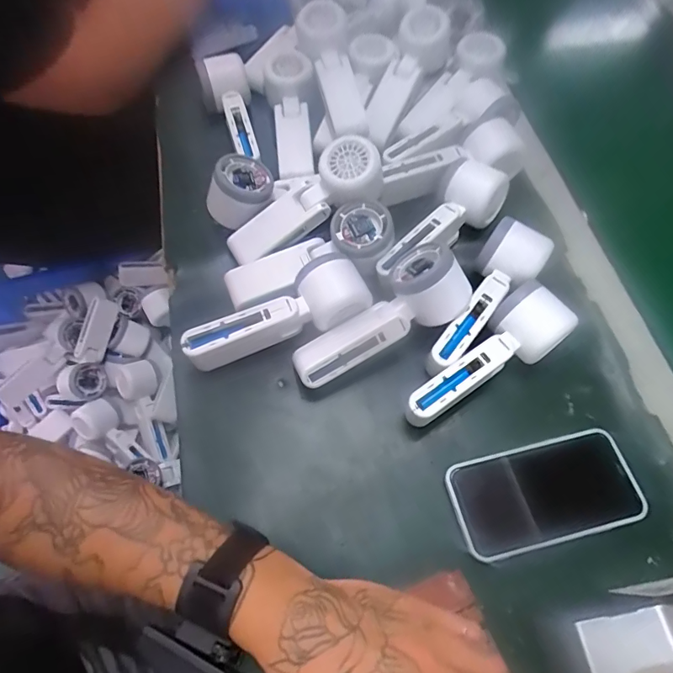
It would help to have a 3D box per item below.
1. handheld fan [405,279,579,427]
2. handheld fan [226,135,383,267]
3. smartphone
[{"bbox_3d":[0.129,0.023,0.400,0.156,0.056,0.052,-36,69,-17],"label":"handheld fan"},{"bbox_3d":[-0.030,-0.126,0.454,0.167,0.048,0.052,-33,66,10],"label":"handheld fan"},{"bbox_3d":[0.167,0.124,0.376,0.146,0.013,0.075,-13,64,-7],"label":"smartphone"}]

